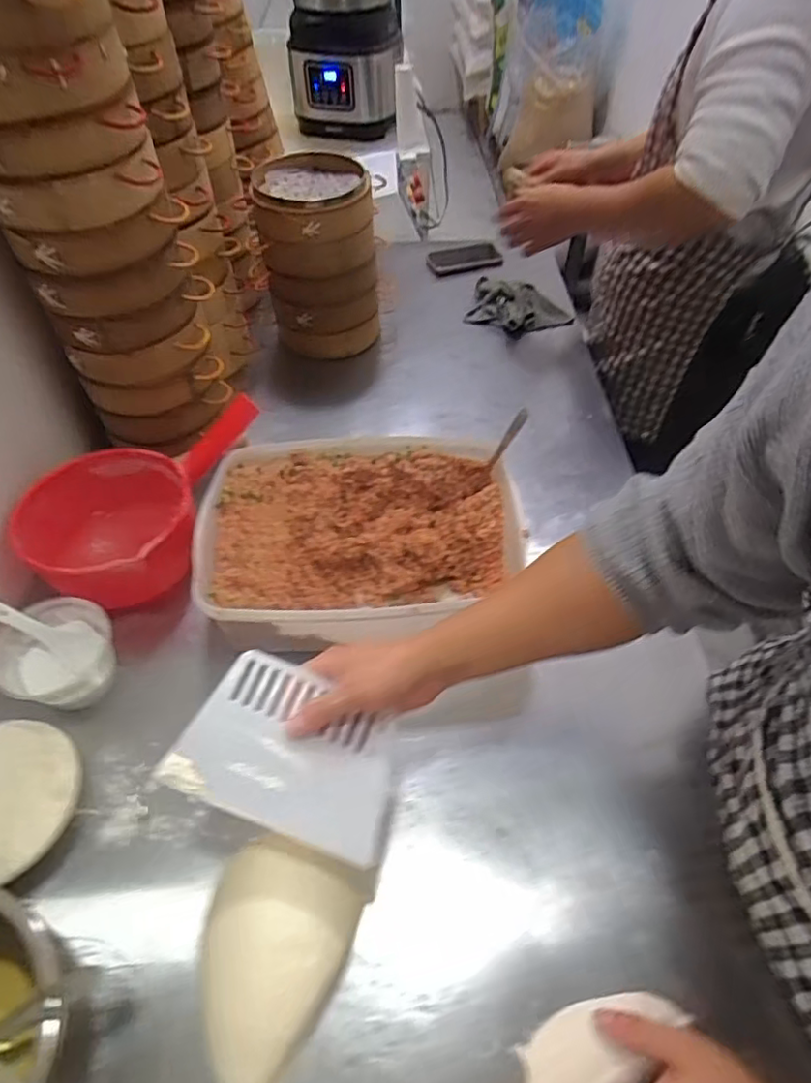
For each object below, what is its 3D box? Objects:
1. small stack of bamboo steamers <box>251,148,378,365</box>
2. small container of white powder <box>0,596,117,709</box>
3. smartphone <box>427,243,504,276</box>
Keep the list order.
[{"bbox_3d":[-0.139,-0.463,1.017,0.183,0.266,0.164,-3,51,-2],"label":"small stack of bamboo steamers"},{"bbox_3d":[-0.385,0.124,0.663,0.113,0.085,0.113,-5,51,-4],"label":"small container of white powder"},{"bbox_3d":[0.124,-0.598,1.280,0.156,0.019,0.078,-15,52,-12],"label":"smartphone"}]

